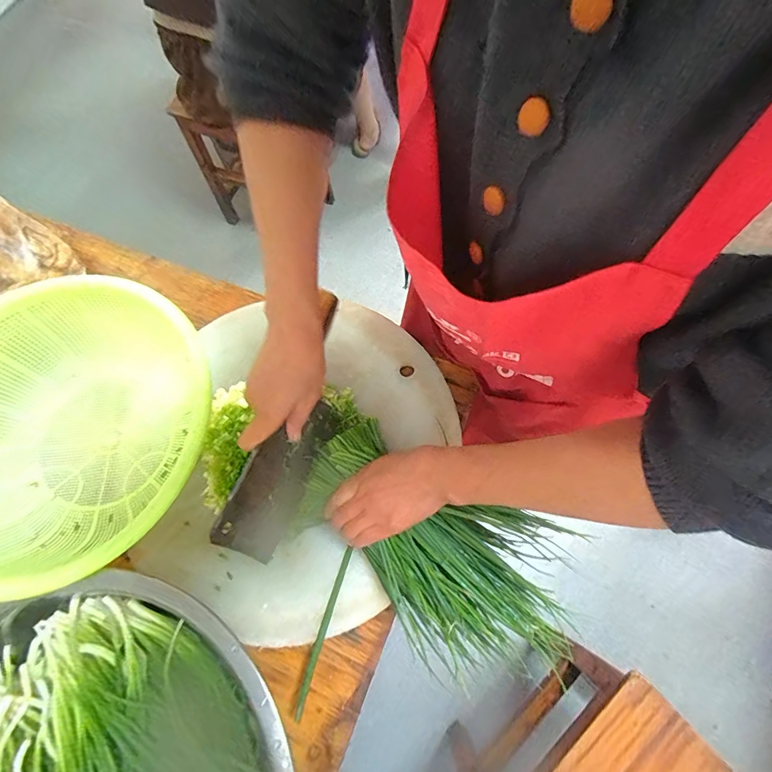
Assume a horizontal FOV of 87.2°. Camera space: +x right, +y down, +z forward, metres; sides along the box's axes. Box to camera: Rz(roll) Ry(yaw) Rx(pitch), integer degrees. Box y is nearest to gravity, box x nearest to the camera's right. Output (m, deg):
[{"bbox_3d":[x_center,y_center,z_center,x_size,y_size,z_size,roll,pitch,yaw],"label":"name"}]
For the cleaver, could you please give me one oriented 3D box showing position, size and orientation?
[{"bbox_3d":[-0.087,0.046,0.416,0.032,0.108,0.253,19,71,10],"label":"cleaver"}]

